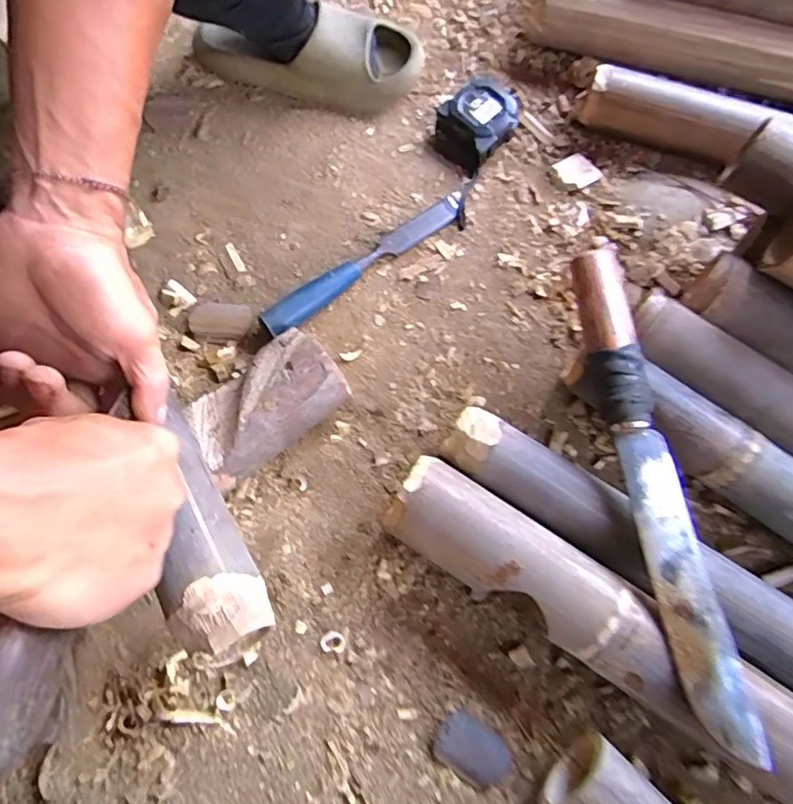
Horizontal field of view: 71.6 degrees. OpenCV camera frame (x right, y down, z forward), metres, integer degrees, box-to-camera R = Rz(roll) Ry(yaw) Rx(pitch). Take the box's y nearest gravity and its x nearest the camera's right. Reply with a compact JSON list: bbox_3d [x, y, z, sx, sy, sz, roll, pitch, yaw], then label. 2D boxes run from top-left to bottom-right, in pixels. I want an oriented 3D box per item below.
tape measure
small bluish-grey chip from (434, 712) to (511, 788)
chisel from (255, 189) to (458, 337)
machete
[{"bbox_3d":[0.081,-0.276,0.549,0.077,0.038,0.073,-32,75,-13],"label":"tape measure"},{"bbox_3d":[0.054,0.246,0.387,0.053,0.005,0.034,29,72,8],"label":"small bluish-grey chip"},{"bbox_3d":[-0.024,-0.130,0.500,0.227,0.025,0.024,-39,76,-14],"label":"chisel"},{"bbox_3d":[0.177,0.052,0.384,0.039,0.038,0.343,-9,71,-6],"label":"machete"}]

